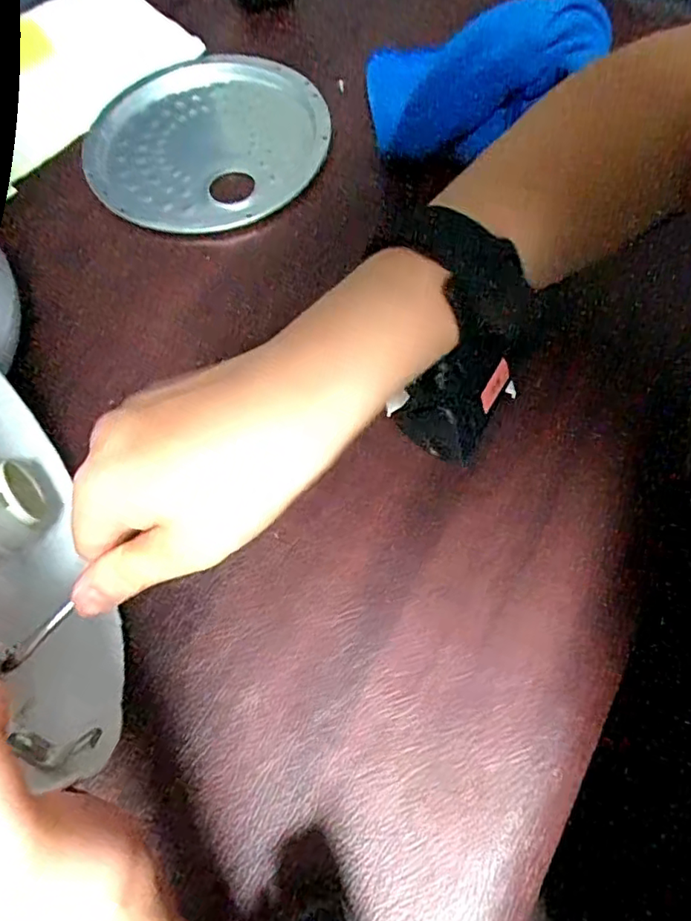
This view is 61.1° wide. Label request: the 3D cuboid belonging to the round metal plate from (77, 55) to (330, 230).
[{"bbox_3d":[-0.104,-0.248,0.445,0.176,0.012,0.182,-1,66,3],"label":"round metal plate"}]

